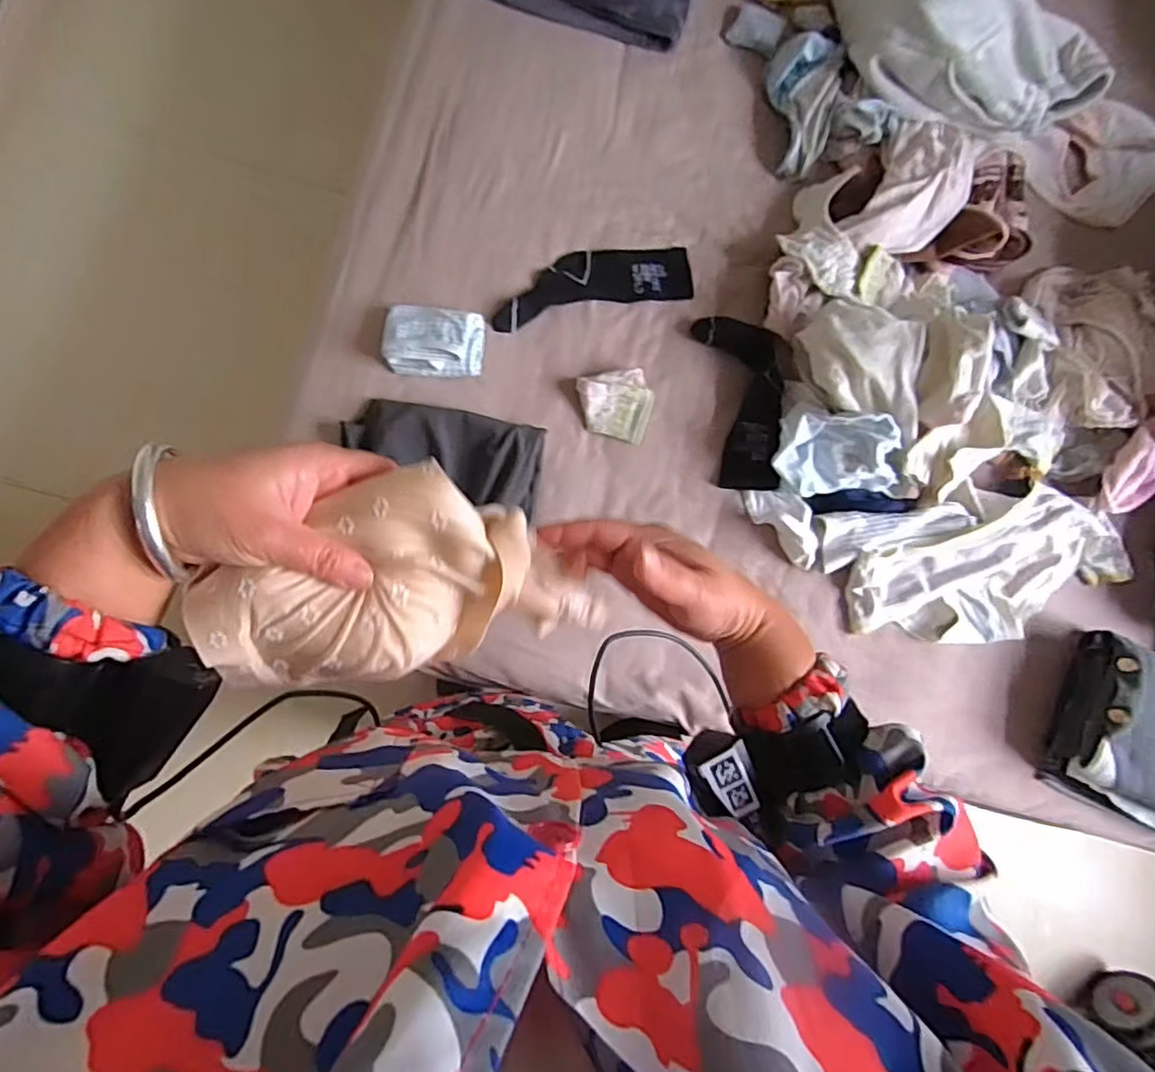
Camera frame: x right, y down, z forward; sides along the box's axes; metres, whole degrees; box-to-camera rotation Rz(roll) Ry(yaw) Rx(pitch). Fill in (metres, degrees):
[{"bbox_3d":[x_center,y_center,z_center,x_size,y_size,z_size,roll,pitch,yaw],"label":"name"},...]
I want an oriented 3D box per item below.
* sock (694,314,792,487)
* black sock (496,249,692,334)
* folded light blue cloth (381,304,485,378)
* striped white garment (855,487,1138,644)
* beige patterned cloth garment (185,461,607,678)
[{"bbox_3d":[0.229,-0.182,0.831,0.112,0.059,0.239,-2,83,-5],"label":"sock"},{"bbox_3d":[0.021,-0.356,0.870,0.283,0.015,0.095,-13,84,-7],"label":"black sock"},{"bbox_3d":[-0.189,-0.258,0.815,0.129,0.037,0.092,8,82,-4],"label":"folded light blue cloth"},{"bbox_3d":[0.565,0.054,0.849,0.396,0.071,0.169,-21,85,-7],"label":"striped white garment"},{"bbox_3d":[-0.096,0.024,0.340,0.195,0.071,0.098,-15,84,-7],"label":"beige patterned cloth garment"}]

